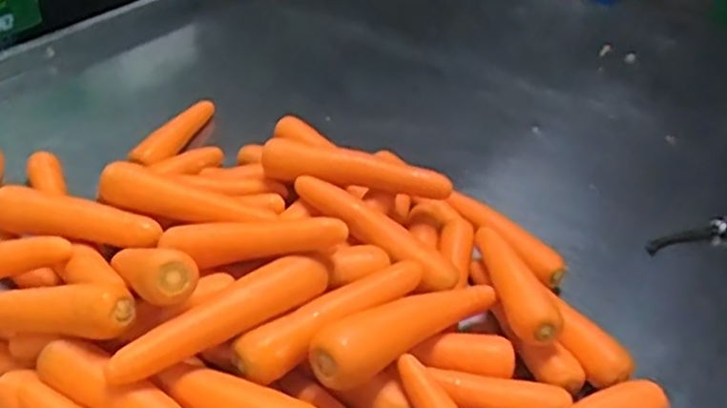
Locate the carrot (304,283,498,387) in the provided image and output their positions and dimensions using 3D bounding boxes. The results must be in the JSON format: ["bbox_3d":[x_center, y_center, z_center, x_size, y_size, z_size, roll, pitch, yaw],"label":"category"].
[{"bbox_3d":[0.040,0.112,0.647,0.041,0.047,0.222,32,27,32],"label":"carrot"}]

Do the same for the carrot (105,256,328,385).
[{"bbox_3d":[-0.115,0.100,0.603,0.204,0.044,0.046,-26,46,-36],"label":"carrot"}]

